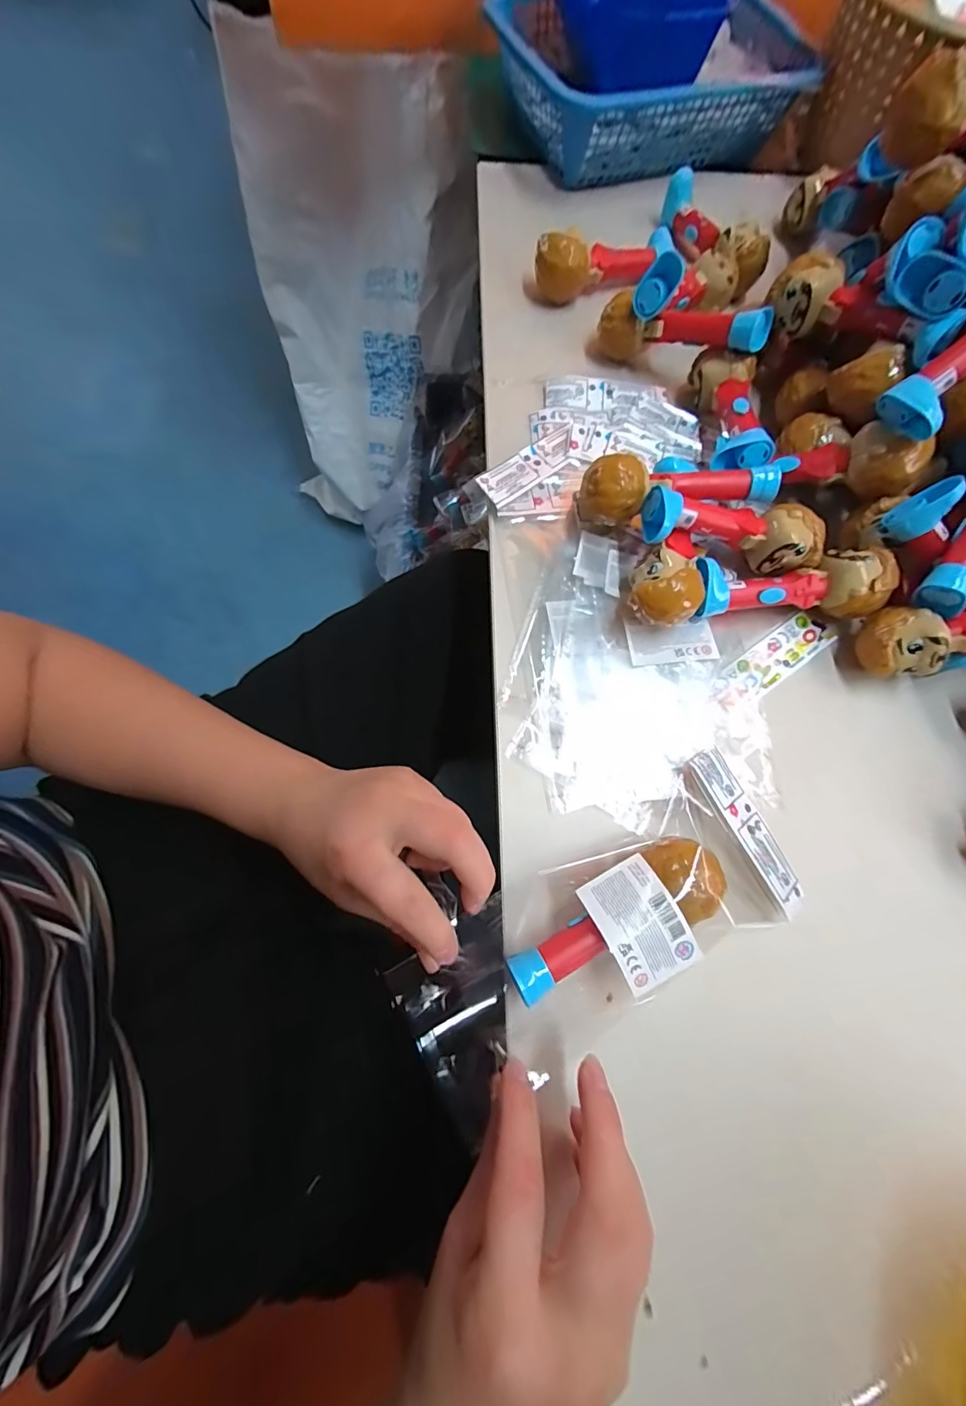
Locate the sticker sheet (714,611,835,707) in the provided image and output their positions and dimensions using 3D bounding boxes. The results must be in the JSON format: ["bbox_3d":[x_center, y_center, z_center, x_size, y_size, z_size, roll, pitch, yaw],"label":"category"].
[{"bbox_3d":[0.195,-0.029,0.319,0.096,0.004,0.028,-33,77,-11],"label":"sticker sheet"}]

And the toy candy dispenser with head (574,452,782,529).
[{"bbox_3d":[0.133,-0.147,0.324,0.136,0.043,0.047,-3,73,-3],"label":"toy candy dispenser with head"}]

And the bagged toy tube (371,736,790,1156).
[{"bbox_3d":[0.072,0.110,0.250,0.215,0.044,0.095,-29,76,-9],"label":"bagged toy tube"}]

